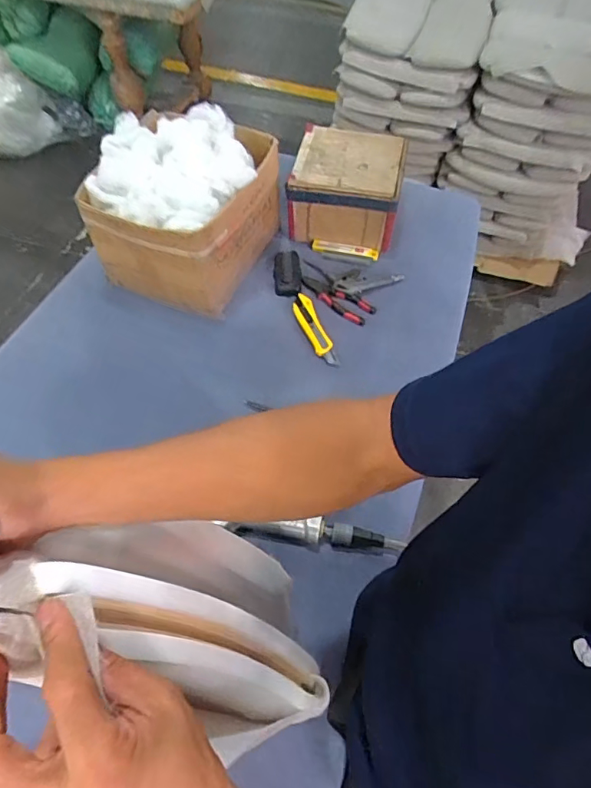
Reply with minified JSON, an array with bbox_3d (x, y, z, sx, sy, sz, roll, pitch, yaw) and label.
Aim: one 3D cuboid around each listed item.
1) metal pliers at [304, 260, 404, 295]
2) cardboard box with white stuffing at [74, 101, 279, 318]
[{"bbox_3d":[0.112,-0.219,0.959,0.190,0.016,0.078,7,56,5],"label":"metal pliers"},{"bbox_3d":[-0.199,-0.341,0.903,0.270,0.237,0.287,19,58,13],"label":"cardboard box with white stuffing"}]

